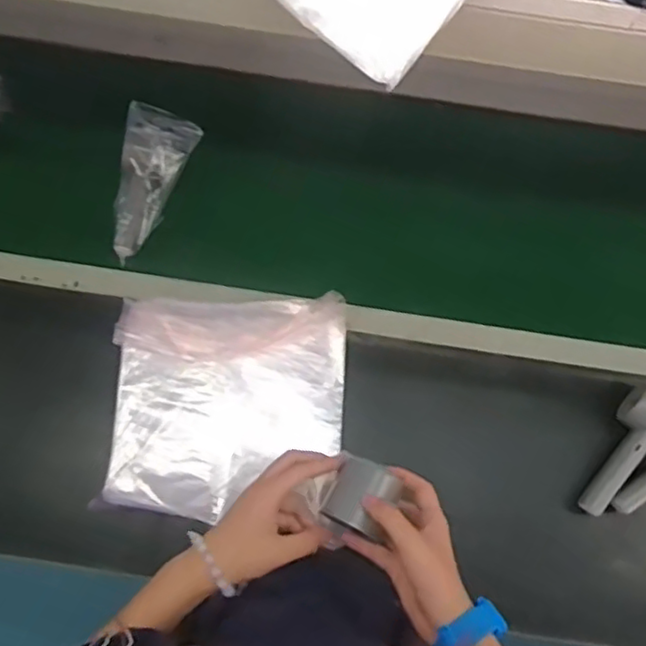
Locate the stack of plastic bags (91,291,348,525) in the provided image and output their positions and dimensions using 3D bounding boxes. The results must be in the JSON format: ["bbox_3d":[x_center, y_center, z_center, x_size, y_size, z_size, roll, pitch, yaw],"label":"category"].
[{"bbox_3d":[-0.106,0.090,0.753,0.255,0.045,0.248,5,78,0],"label":"stack of plastic bags"}]

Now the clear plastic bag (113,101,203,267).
[{"bbox_3d":[-0.204,-0.177,0.802,0.082,0.051,0.200,5,73,0],"label":"clear plastic bag"}]

